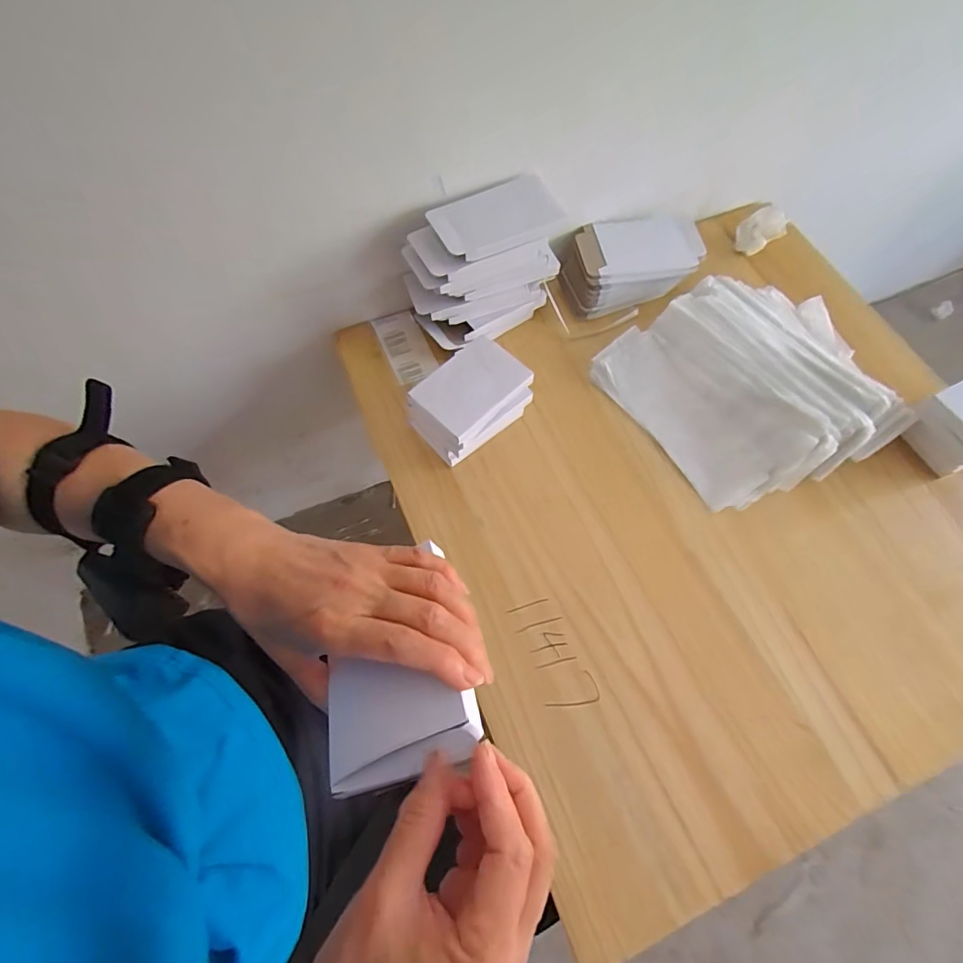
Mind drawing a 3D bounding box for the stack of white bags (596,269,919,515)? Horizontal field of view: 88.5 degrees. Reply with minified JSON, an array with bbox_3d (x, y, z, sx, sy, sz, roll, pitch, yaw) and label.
[{"bbox_3d":[0.360,-0.131,0.645,0.323,0.073,0.296,-29,68,-14],"label":"stack of white bags"}]

